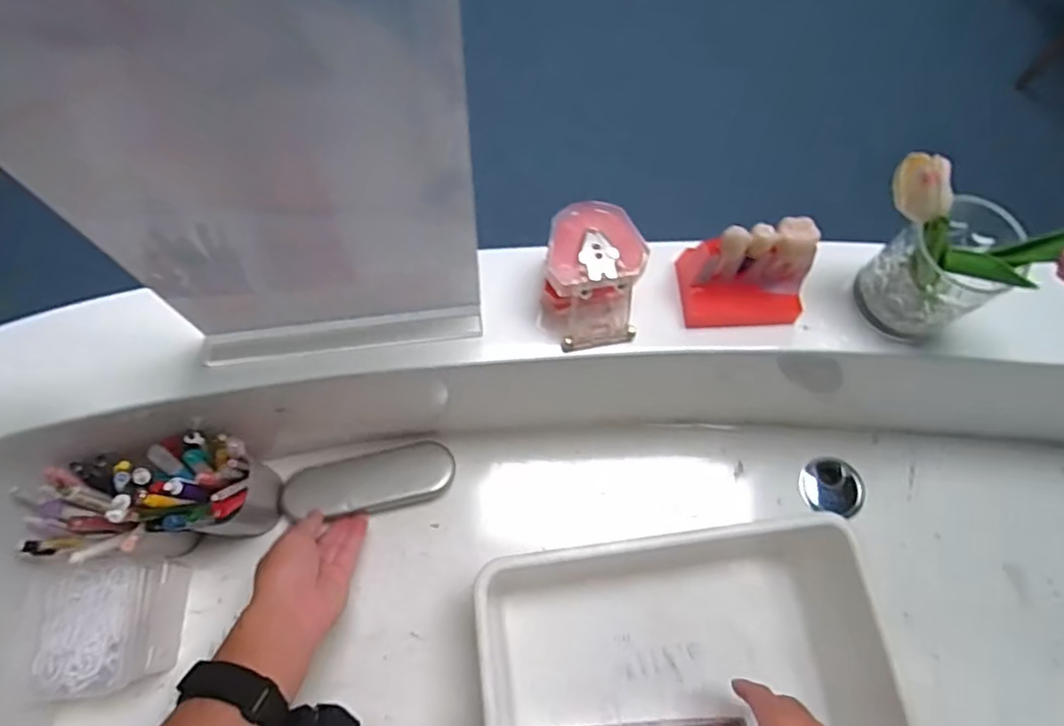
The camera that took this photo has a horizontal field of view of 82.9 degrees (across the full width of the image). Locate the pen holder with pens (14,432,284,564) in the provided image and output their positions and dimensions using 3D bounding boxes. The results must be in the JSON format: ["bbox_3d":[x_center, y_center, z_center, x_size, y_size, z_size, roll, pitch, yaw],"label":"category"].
[{"bbox_3d":[-0.322,0.125,0.537,0.168,0.148,0.080,-16,71,-10],"label":"pen holder with pens"}]

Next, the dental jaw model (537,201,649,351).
[{"bbox_3d":[0.044,-0.064,0.461,0.074,0.074,0.096,5,71,-4],"label":"dental jaw model"}]

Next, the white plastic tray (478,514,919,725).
[{"bbox_3d":[0.131,0.298,0.507,0.312,0.109,0.292,-6,72,-7],"label":"white plastic tray"}]

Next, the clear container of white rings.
[{"bbox_3d":[-0.368,0.229,0.527,0.090,0.077,0.105,0,69,-5],"label":"clear container of white rings"}]

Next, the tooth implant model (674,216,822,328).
[{"bbox_3d":[0.167,-0.066,0.457,0.094,0.082,0.053,2,72,-5],"label":"tooth implant model"}]

